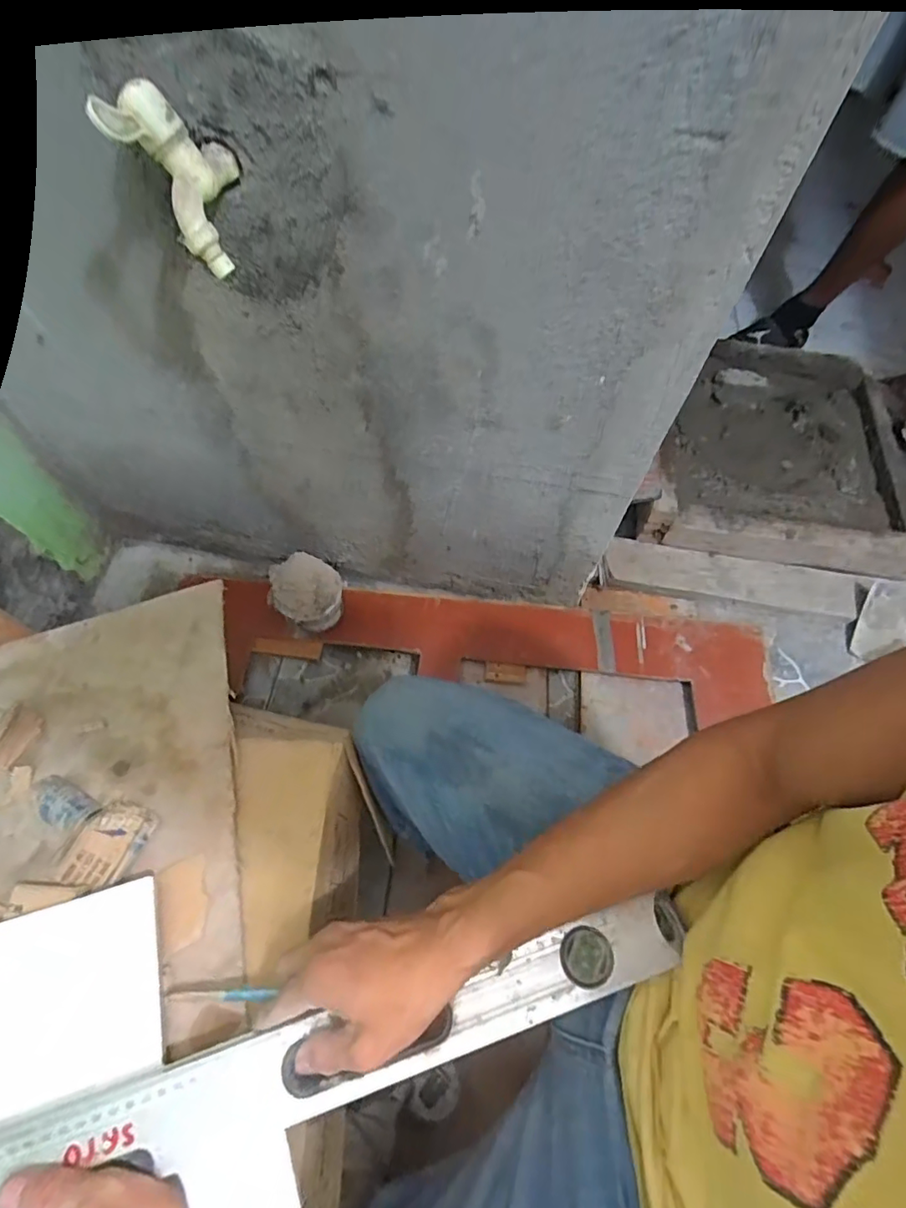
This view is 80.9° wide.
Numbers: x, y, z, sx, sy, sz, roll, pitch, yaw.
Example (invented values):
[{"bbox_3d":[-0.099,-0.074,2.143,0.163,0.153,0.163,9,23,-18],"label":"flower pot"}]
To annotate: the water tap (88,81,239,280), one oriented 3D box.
[{"bbox_3d":[-0.186,-0.299,0.373,0.029,0.102,0.074,-3,57,34],"label":"water tap"}]

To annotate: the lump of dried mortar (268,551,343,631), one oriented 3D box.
[{"bbox_3d":[-0.208,-0.012,0.762,0.099,0.083,0.090,-26,66,-15],"label":"lump of dried mortar"}]

